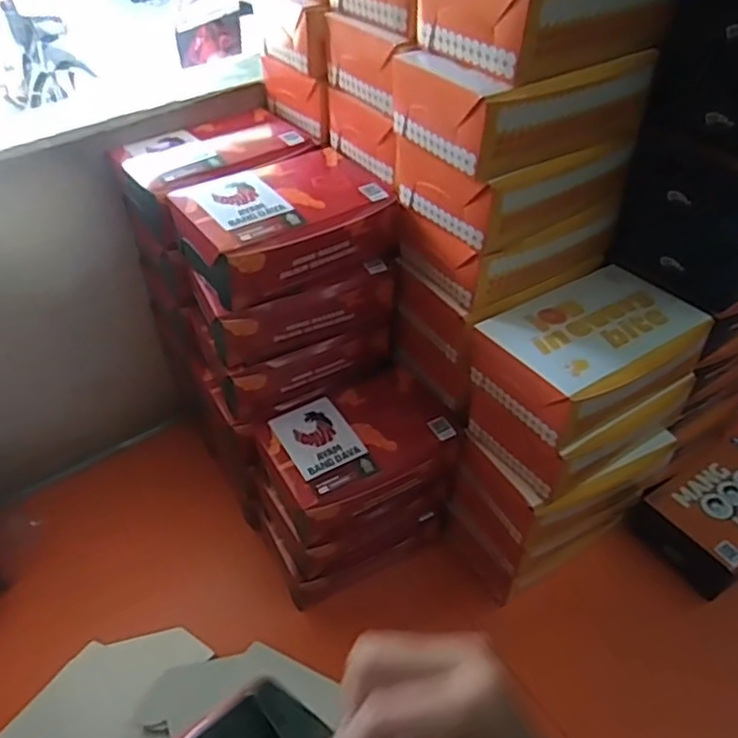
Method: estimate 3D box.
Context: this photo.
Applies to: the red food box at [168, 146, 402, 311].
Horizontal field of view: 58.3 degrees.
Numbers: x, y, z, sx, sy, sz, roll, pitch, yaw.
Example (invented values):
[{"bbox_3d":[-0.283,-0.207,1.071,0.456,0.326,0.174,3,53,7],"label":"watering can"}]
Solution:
[{"bbox_3d":[-0.077,-0.132,0.598,0.184,0.060,0.121,-29,51,-25],"label":"red food box"}]

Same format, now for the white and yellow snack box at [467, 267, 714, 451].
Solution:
[{"bbox_3d":[0.188,-0.020,0.568,0.169,0.061,0.117,-25,49,-22],"label":"white and yellow snack box"}]

